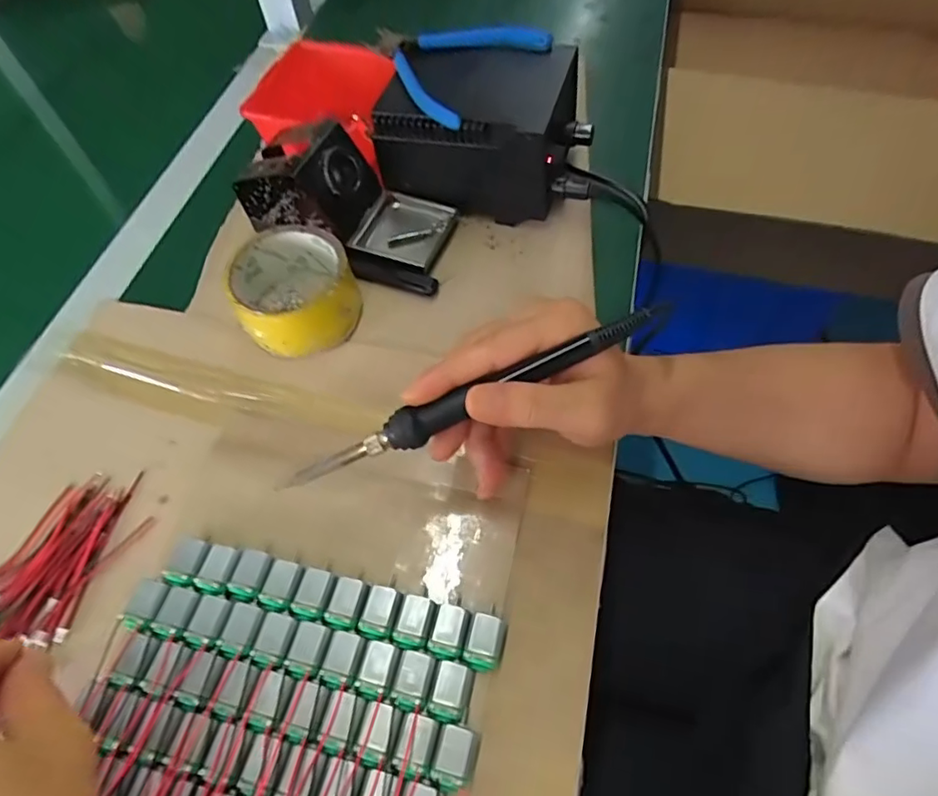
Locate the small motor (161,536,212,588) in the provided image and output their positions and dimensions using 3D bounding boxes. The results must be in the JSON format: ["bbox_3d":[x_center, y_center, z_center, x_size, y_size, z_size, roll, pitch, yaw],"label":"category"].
[{"bbox_3d":[-0.162,0.096,0.330,0.019,0.015,0.027,12,60,10],"label":"small motor"}]

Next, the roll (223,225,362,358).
[{"bbox_3d":[-0.125,-0.077,0.412,0.084,0.049,0.085,-1,58,2],"label":"roll"}]

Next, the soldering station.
[{"bbox_3d":[0.017,-0.218,0.468,0.162,0.094,0.119,11,61,10],"label":"soldering station"}]

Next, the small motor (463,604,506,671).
[{"bbox_3d":[0.010,0.129,0.305,0.019,0.017,0.033,11,60,10],"label":"small motor"}]

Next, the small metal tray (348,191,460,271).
[{"bbox_3d":[-0.057,-0.136,0.462,0.076,0.017,0.068,16,60,12],"label":"small metal tray"}]

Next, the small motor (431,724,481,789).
[{"bbox_3d":[-0.006,0.176,0.278,0.019,0.014,0.026,11,60,10],"label":"small motor"}]

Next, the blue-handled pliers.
[{"bbox_3d":[-0.020,-0.271,0.444,0.129,0.020,0.122,34,67,21],"label":"blue-handled pliers"}]

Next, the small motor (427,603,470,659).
[{"bbox_3d":[-0.010,0.127,0.306,0.018,0.016,0.026,12,60,10],"label":"small motor"}]

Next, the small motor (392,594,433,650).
[{"bbox_3d":[-0.029,0.124,0.310,0.018,0.013,0.027,11,60,10],"label":"small motor"}]

